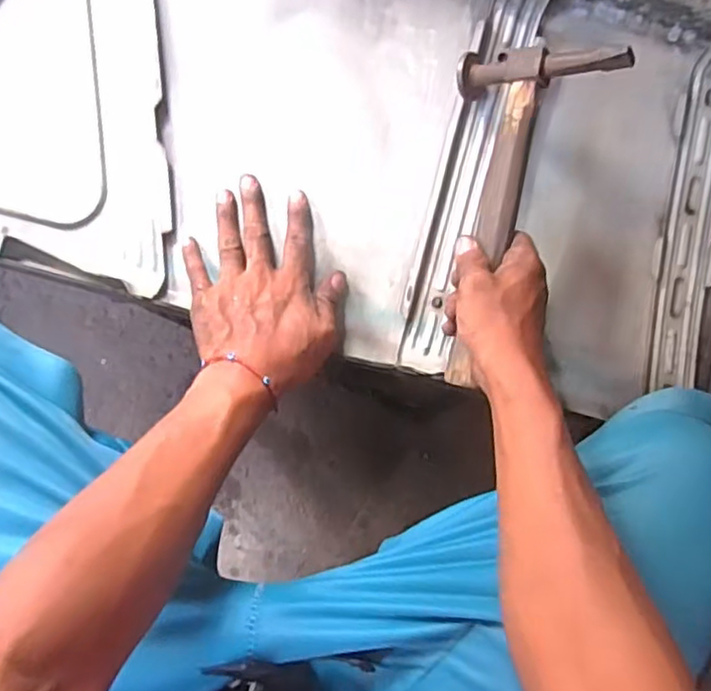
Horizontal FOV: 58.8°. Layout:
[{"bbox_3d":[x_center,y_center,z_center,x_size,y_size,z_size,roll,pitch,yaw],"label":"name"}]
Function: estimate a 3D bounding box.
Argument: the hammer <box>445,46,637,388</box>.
[{"bbox_3d":[0.109,-0.110,0.533,0.128,0.035,0.282,25,95,35],"label":"hammer"}]

